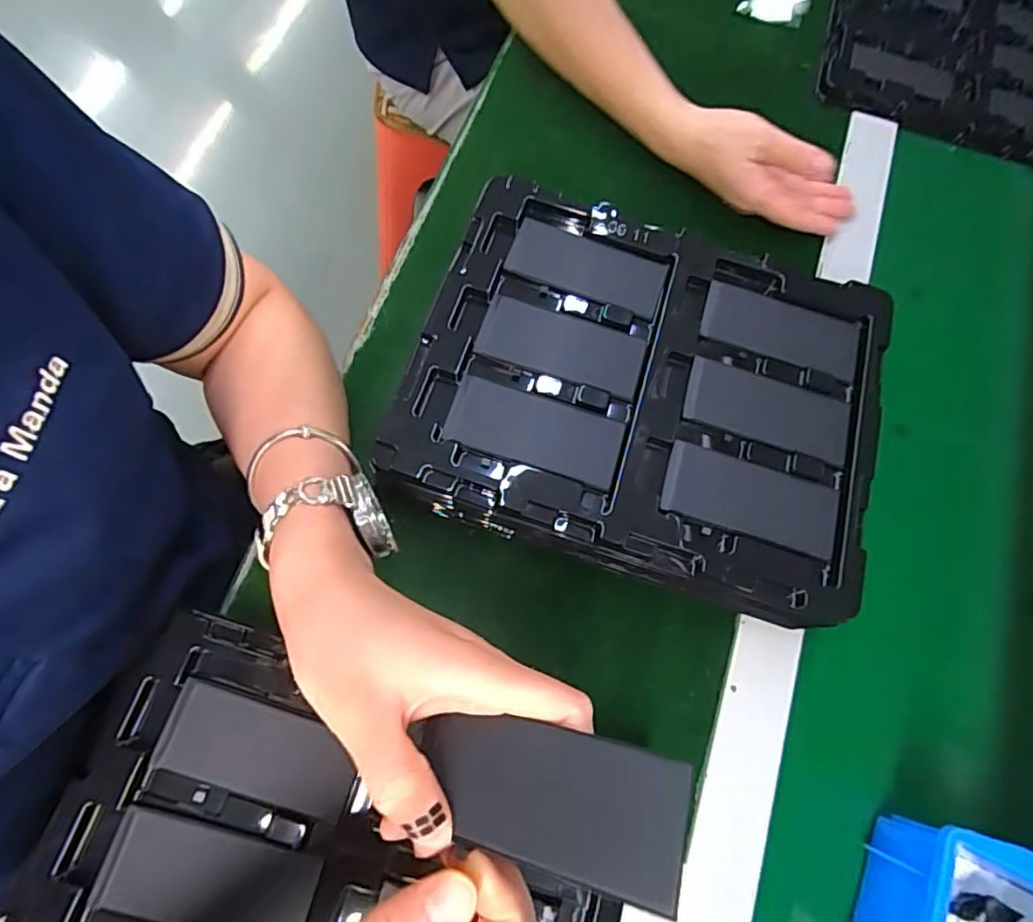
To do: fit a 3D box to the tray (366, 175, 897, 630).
[{"bbox_3d":[0.080,-0.041,0.375,0.273,0.065,0.224,17,72,2],"label":"tray"}]

